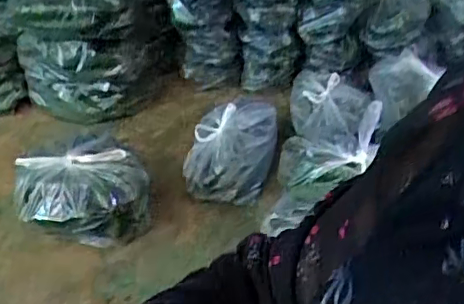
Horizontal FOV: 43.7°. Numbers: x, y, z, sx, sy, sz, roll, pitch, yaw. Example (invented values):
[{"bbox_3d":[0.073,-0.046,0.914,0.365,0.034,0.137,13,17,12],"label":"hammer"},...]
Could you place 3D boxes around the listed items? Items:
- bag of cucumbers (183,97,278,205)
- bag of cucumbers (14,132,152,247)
[{"bbox_3d":[0.005,-0.001,1.394,0.166,0.154,0.271,8,38,17],"label":"bag of cucumbers"},{"bbox_3d":[-0.329,0.087,1.296,0.273,0.157,0.233,-14,37,-13],"label":"bag of cucumbers"}]

